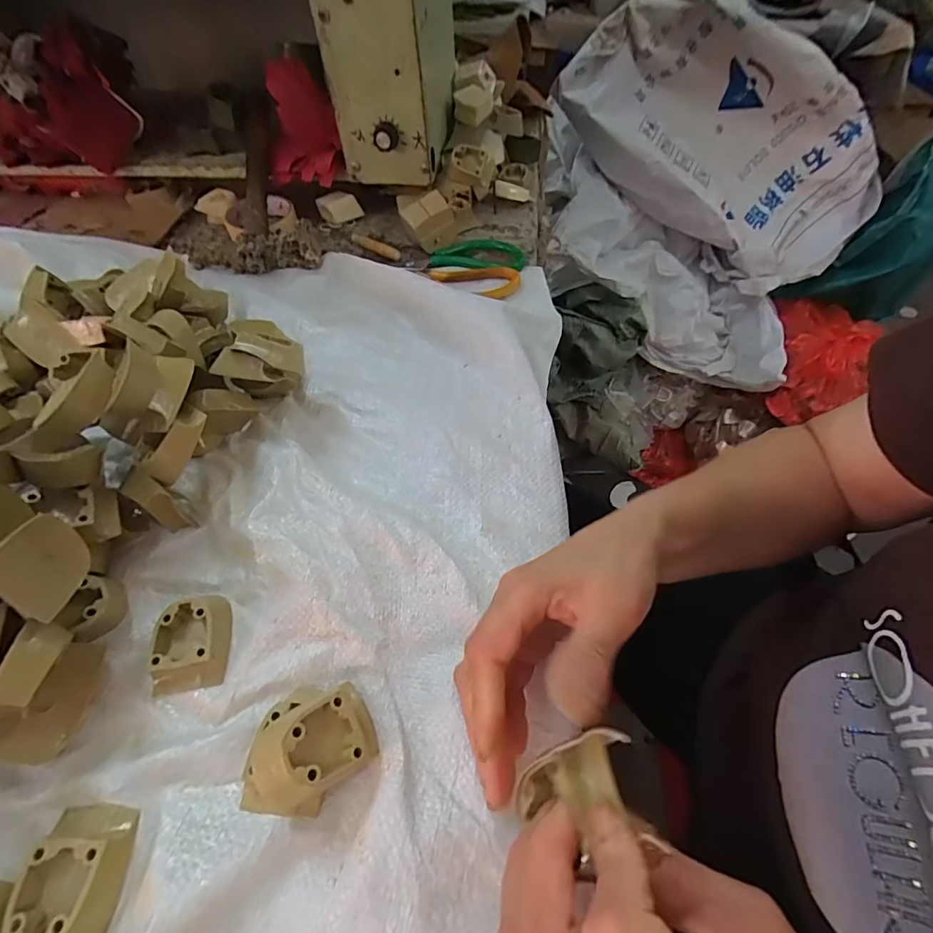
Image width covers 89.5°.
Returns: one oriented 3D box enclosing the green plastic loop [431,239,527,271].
[{"bbox_3d":[0.015,-0.232,0.514,0.100,0.013,0.053,7,54,6],"label":"green plastic loop"}]

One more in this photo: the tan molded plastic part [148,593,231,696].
[{"bbox_3d":[-0.162,0.100,0.280,0.043,0.013,0.057,-5,54,-3],"label":"tan molded plastic part"}]

